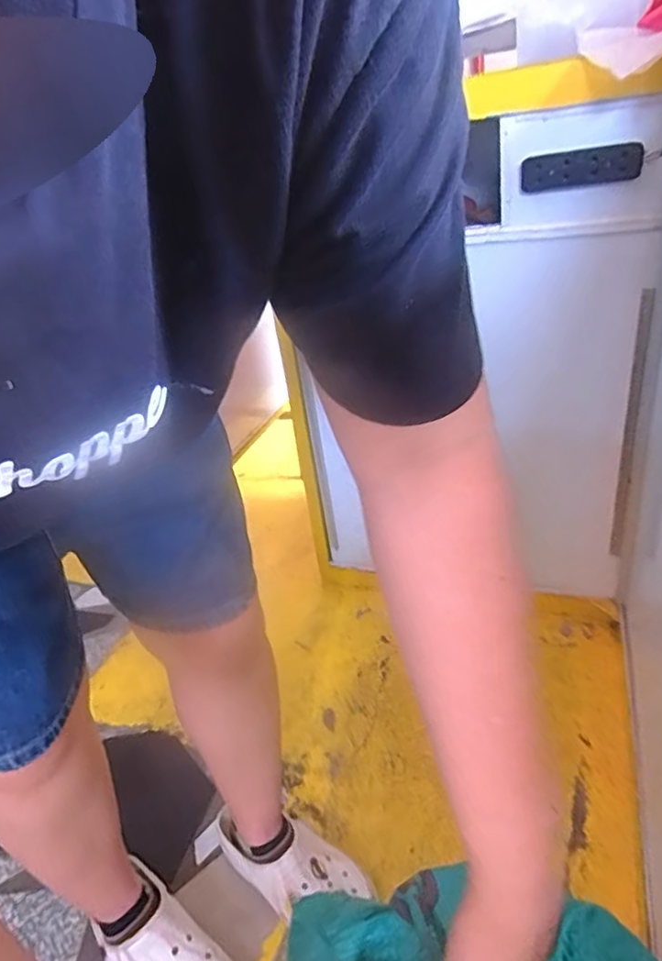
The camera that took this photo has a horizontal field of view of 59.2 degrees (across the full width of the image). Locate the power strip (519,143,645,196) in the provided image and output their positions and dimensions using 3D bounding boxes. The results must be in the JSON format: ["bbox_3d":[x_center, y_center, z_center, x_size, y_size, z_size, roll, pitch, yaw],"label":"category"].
[{"bbox_3d":[0.320,-0.400,0.750,0.144,0.049,0.029,4,32,20],"label":"power strip"}]

